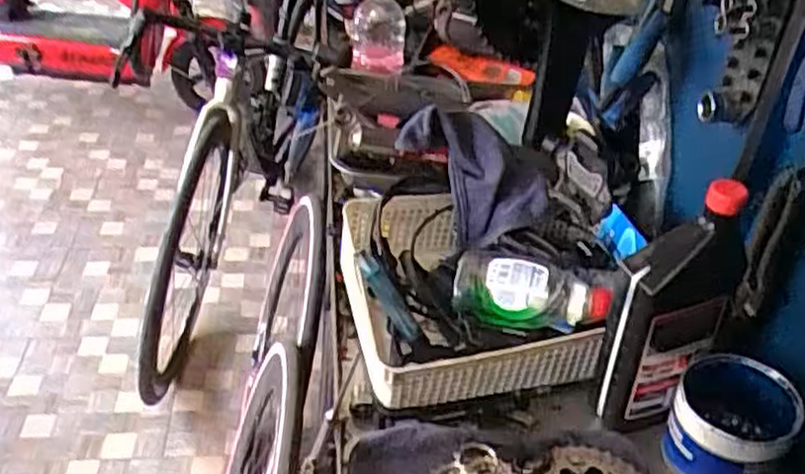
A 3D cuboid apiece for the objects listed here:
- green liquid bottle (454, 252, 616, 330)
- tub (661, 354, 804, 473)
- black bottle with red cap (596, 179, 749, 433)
[{"bbox_3d":[0.133,0.060,0.783,0.161,0.053,0.066,12,37,12],"label":"green liquid bottle"},{"bbox_3d":[0.299,0.174,0.704,0.095,0.086,0.099,3,36,-2],"label":"tub"},{"bbox_3d":[0.243,0.071,0.698,0.092,0.242,0.058,-10,38,-18],"label":"black bottle with red cap"}]

